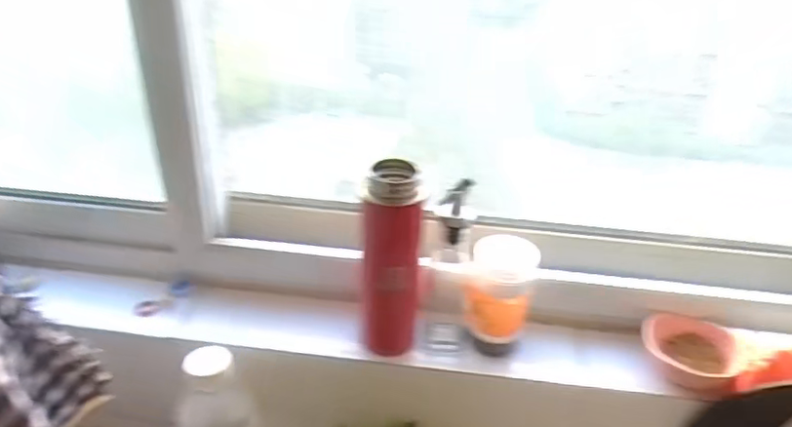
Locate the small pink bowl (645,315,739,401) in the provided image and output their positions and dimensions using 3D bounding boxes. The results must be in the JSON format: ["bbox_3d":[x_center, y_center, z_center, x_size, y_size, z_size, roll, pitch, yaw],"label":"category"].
[{"bbox_3d":[0.312,0.146,0.619,0.088,0.038,0.087,17,33,22],"label":"small pink bowl"}]

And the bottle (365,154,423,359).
[{"bbox_3d":[-0.005,0.053,0.582,0.052,0.201,0.060,8,31,9],"label":"bottle"}]

